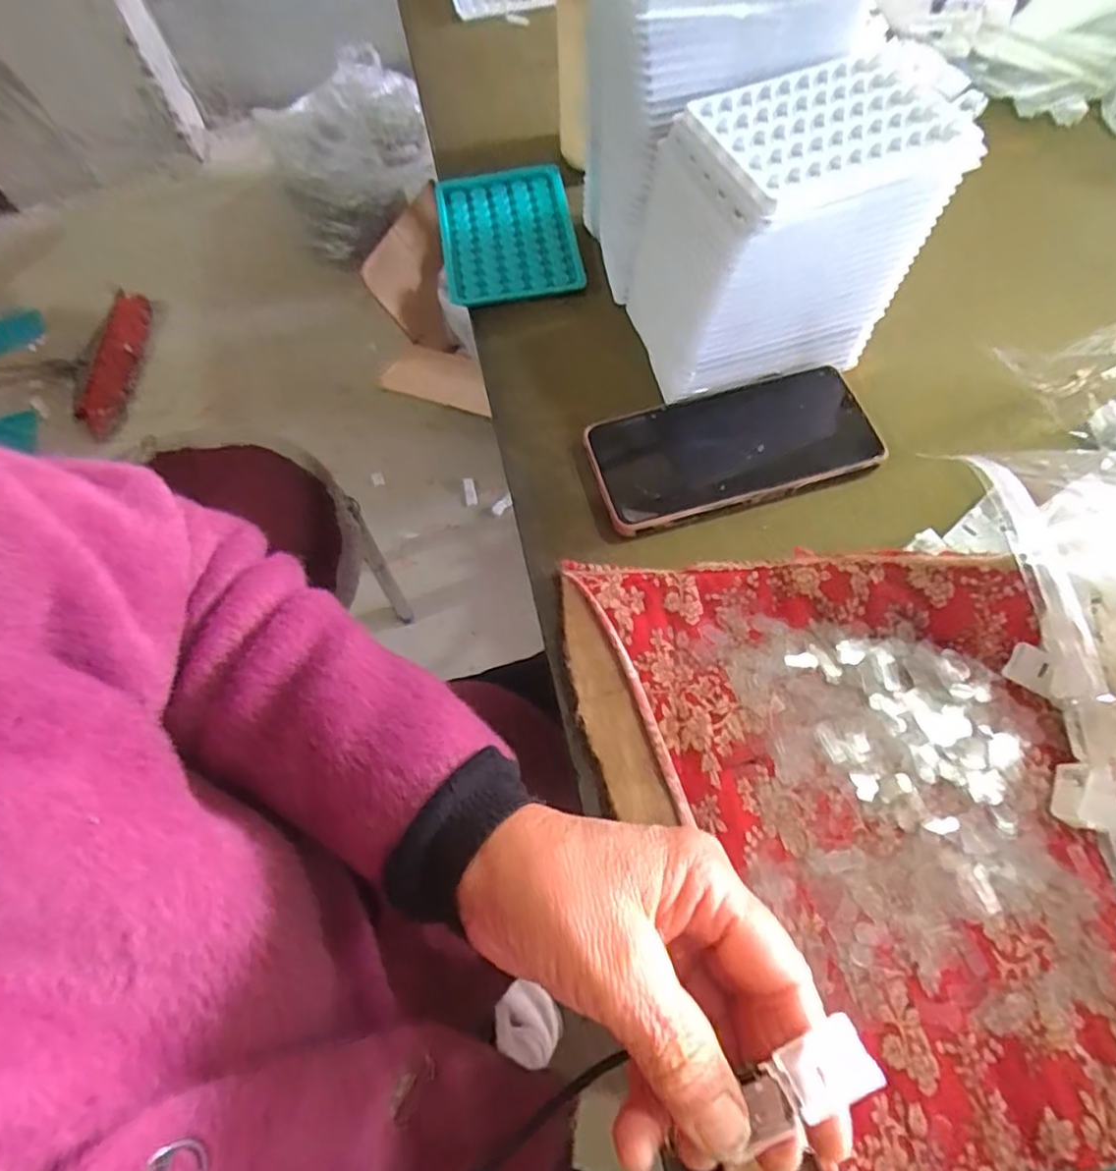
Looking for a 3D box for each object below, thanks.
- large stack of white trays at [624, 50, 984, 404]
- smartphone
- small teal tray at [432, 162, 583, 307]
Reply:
[{"bbox_3d":[0.126,-0.197,0.376,0.150,0.123,0.097,-16,66,-5],"label":"large stack of white trays"},{"bbox_3d":[0.102,-0.083,0.386,0.163,0.014,0.076,-15,66,-4],"label":"smartphone"},{"bbox_3d":[-0.036,-0.254,0.470,0.095,0.012,0.125,-11,65,-2],"label":"small teal tray"}]

